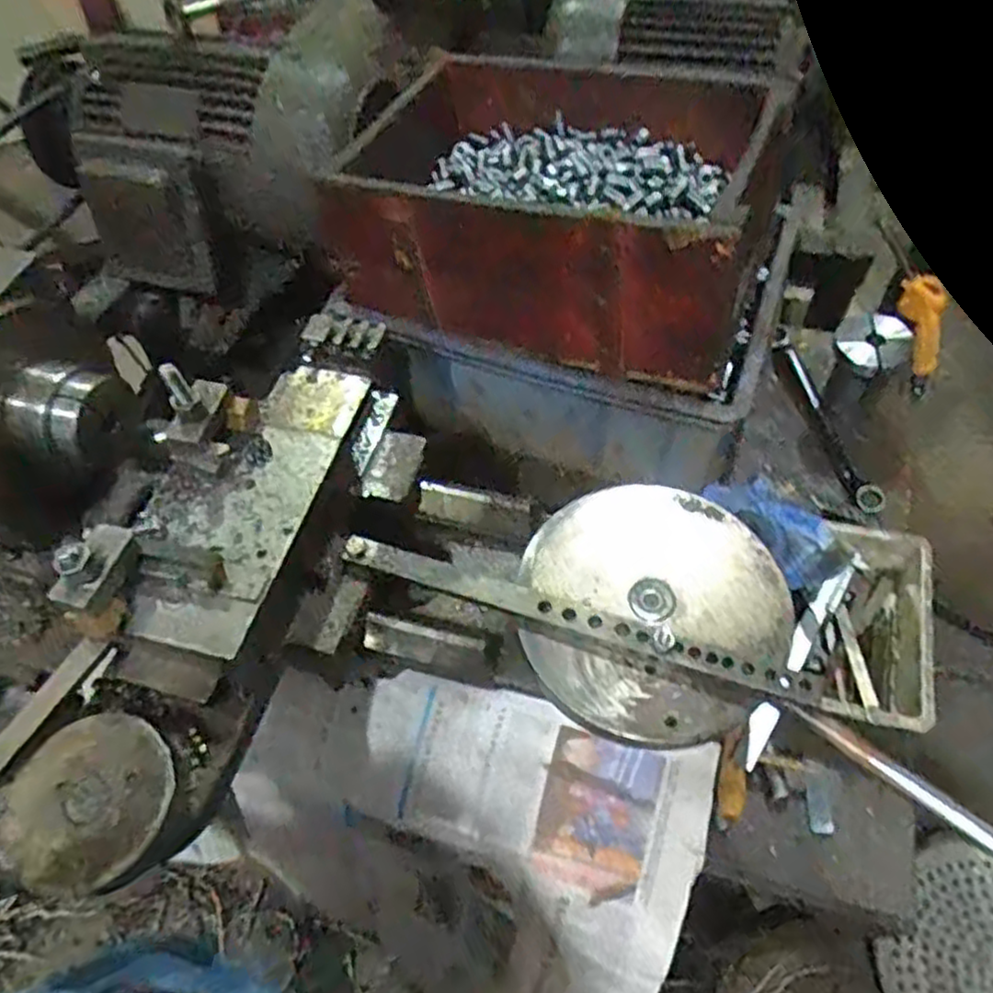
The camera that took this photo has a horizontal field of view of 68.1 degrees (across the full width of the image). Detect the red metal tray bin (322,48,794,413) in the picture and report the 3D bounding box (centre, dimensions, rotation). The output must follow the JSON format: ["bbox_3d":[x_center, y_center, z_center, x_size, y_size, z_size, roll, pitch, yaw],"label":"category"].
[{"bbox_3d":[0.062,-0.263,0.673,0.371,0.162,0.290,15,58,13],"label":"red metal tray bin"}]

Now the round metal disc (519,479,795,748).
[{"bbox_3d":[0.111,0.073,0.512,0.177,0.017,0.187,-1,56,2],"label":"round metal disc"}]

